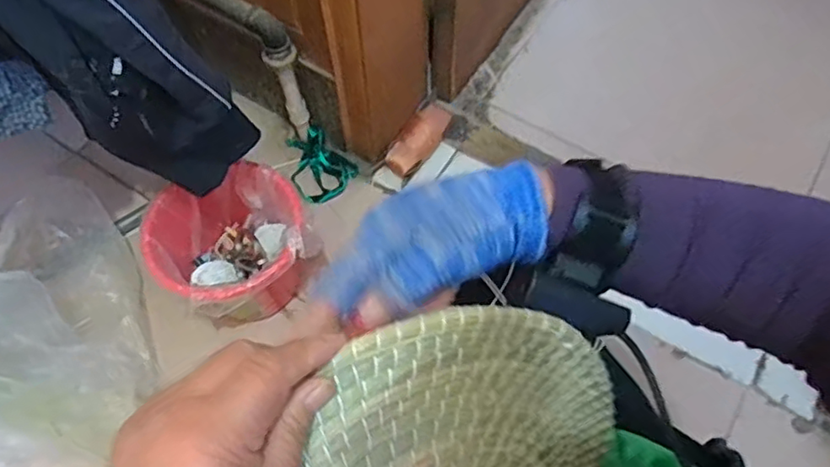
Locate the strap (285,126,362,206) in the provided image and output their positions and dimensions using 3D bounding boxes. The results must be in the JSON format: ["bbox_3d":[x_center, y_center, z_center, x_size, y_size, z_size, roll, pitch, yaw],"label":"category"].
[{"bbox_3d":[-0.173,-0.130,1.101,0.119,0.056,0.147,-17,62,-9],"label":"strap"}]

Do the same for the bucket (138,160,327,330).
[{"bbox_3d":[-0.266,0.035,0.922,0.215,0.193,0.202,0,61,0],"label":"bucket"}]

